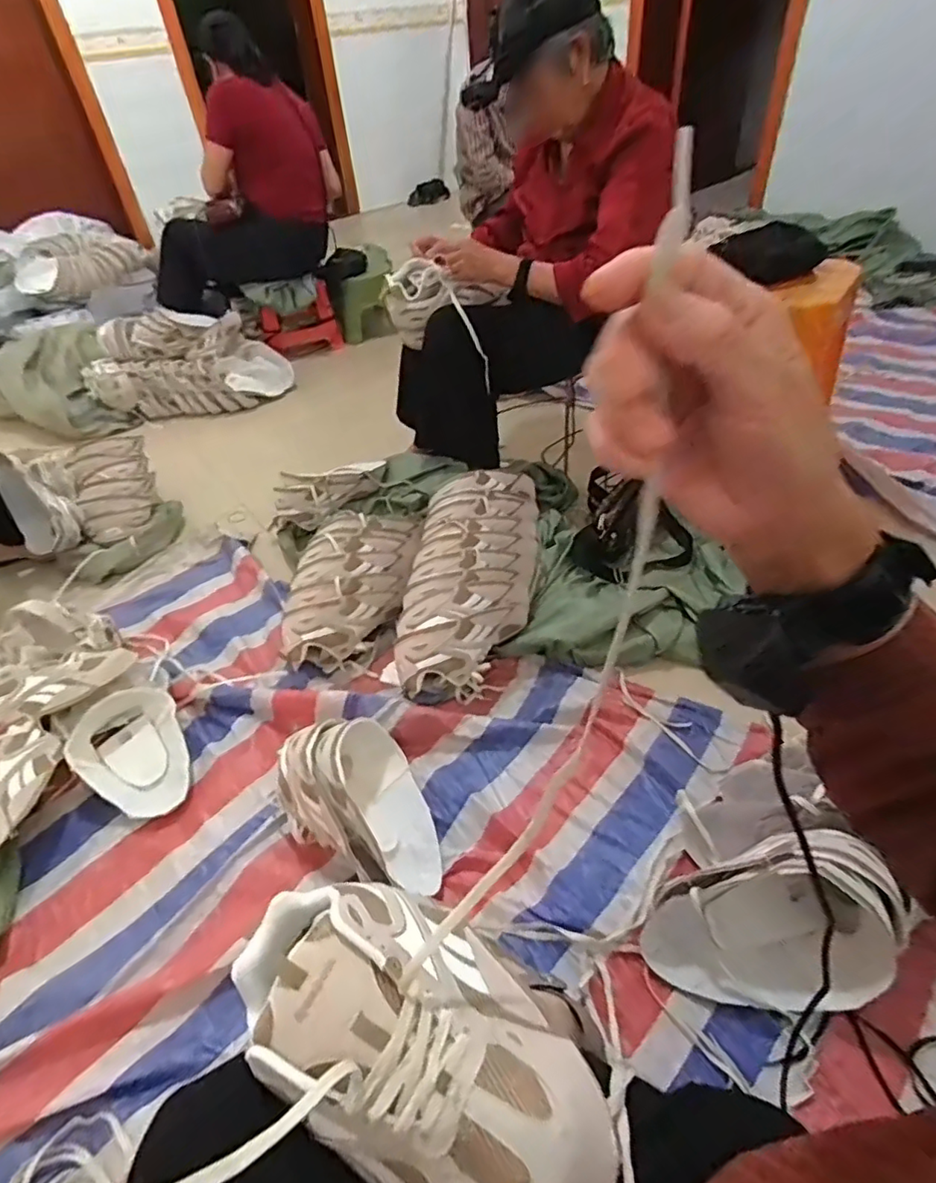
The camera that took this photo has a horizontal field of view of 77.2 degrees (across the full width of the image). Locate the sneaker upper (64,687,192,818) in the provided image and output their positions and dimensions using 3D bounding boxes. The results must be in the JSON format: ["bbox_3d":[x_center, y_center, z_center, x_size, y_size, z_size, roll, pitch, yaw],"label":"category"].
[{"bbox_3d":[-0.543,0.272,0.968,0.162,0.068,0.218,-34,50,-26],"label":"sneaker upper"}]

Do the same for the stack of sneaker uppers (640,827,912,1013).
[{"bbox_3d":[0.342,0.375,0.672,0.241,0.171,0.134,2,45,8],"label":"stack of sneaker uppers"}]

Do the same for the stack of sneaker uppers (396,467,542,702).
[{"bbox_3d":[0.006,-0.028,1.113,0.246,0.119,0.469,0,44,6],"label":"stack of sneaker uppers"}]

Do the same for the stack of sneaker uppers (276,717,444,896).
[{"bbox_3d":[-0.158,0.306,0.833,0.187,0.142,0.255,-22,46,-16],"label":"stack of sneaker uppers"}]

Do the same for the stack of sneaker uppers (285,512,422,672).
[{"bbox_3d":[-0.227,-0.021,1.153,0.204,0.144,0.363,5,45,11],"label":"stack of sneaker uppers"}]

